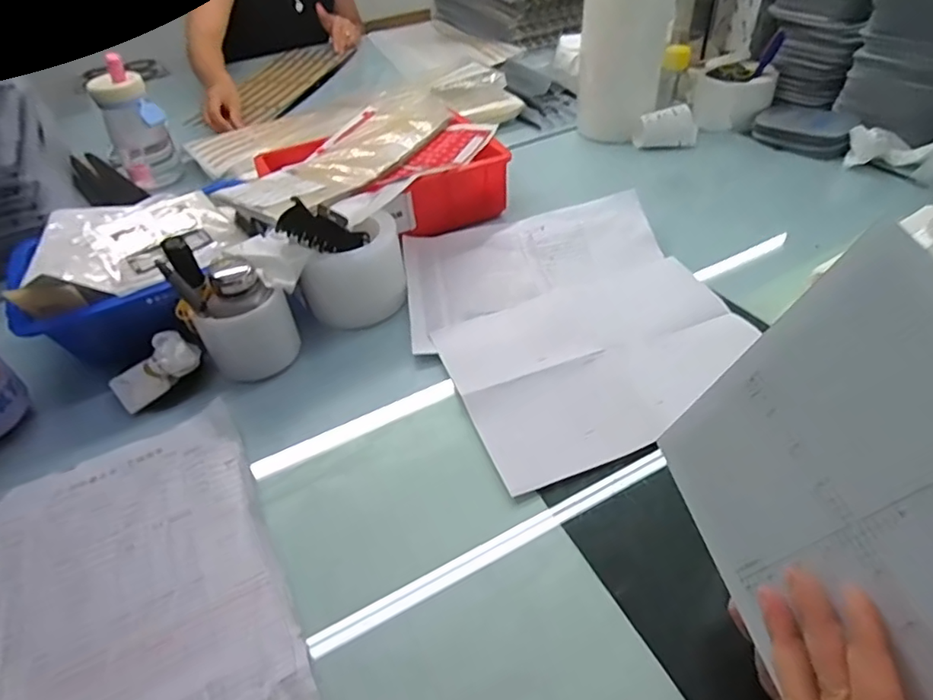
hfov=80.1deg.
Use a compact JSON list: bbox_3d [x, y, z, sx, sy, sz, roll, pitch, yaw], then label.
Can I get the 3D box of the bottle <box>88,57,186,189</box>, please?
[{"bbox_3d":[-0.513,-0.352,0.854,0.079,0.167,0.091,-30,49,-23],"label":"bottle"}]

